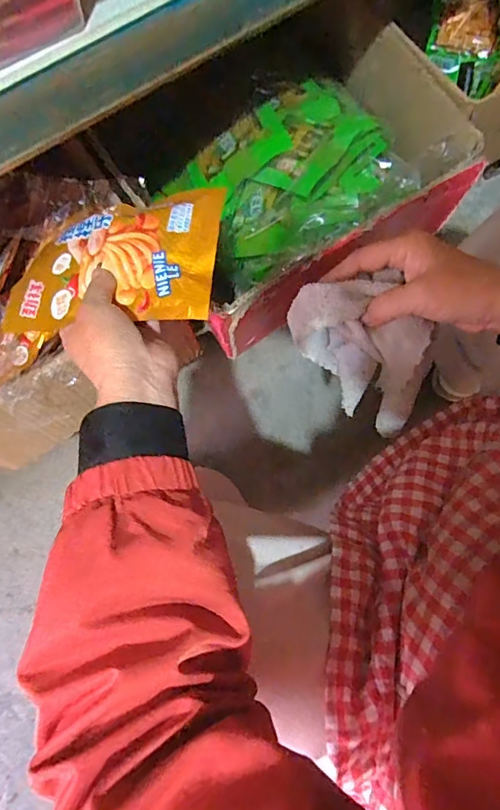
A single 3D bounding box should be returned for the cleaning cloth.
[{"bbox_3d":[0.098,-0.047,0.404,0.125,0.142,0.065,30,79,8],"label":"cleaning cloth"}]

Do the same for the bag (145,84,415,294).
[{"bbox_3d":[0.043,-0.248,0.522,0.250,0.089,0.182,-29,80,-4],"label":"bag"}]

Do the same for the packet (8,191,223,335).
[{"bbox_3d":[-0.107,-0.111,0.366,0.168,0.018,0.106,-2,70,18],"label":"packet"}]

